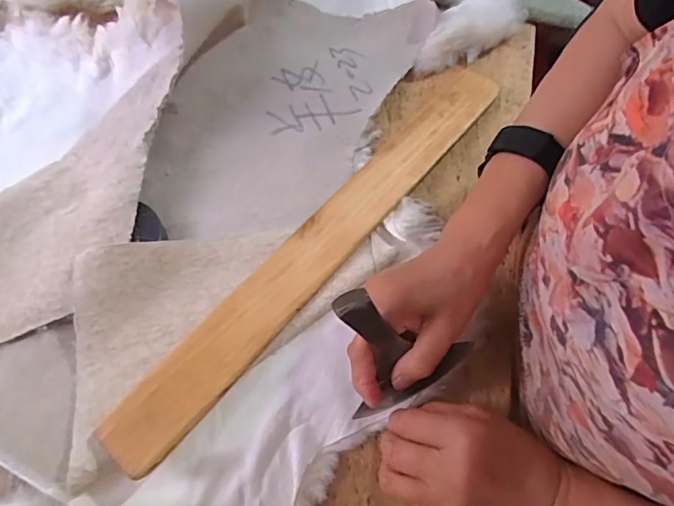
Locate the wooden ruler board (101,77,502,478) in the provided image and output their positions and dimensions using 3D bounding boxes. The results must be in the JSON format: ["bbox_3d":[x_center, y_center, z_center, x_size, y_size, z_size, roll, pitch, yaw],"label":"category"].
[{"bbox_3d":[0.002,-0.022,0.445,0.058,0.008,0.487,35,65,18],"label":"wooden ruler board"}]

